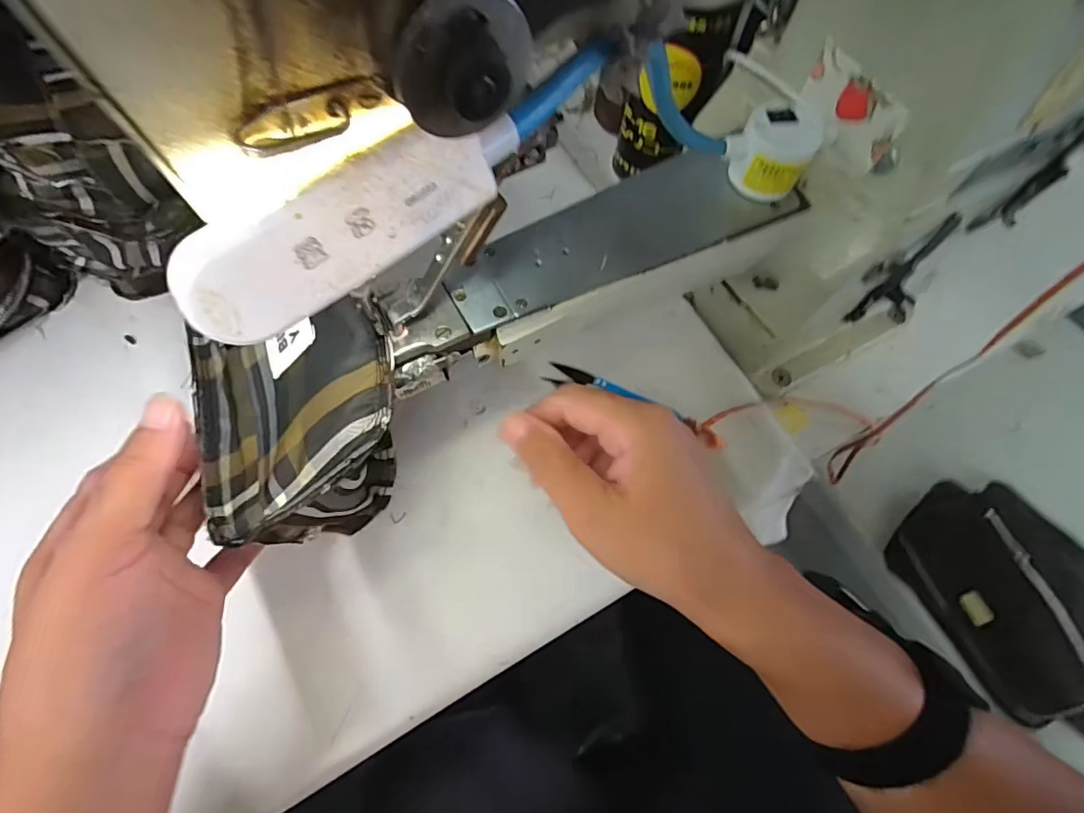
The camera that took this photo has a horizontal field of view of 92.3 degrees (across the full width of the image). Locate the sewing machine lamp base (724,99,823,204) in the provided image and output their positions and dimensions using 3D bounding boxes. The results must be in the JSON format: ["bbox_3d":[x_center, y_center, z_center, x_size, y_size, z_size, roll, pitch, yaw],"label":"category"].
[{"bbox_3d":[0.116,-0.129,0.266,0.038,0.035,0.033,32,70,11],"label":"sewing machine lamp base"}]

